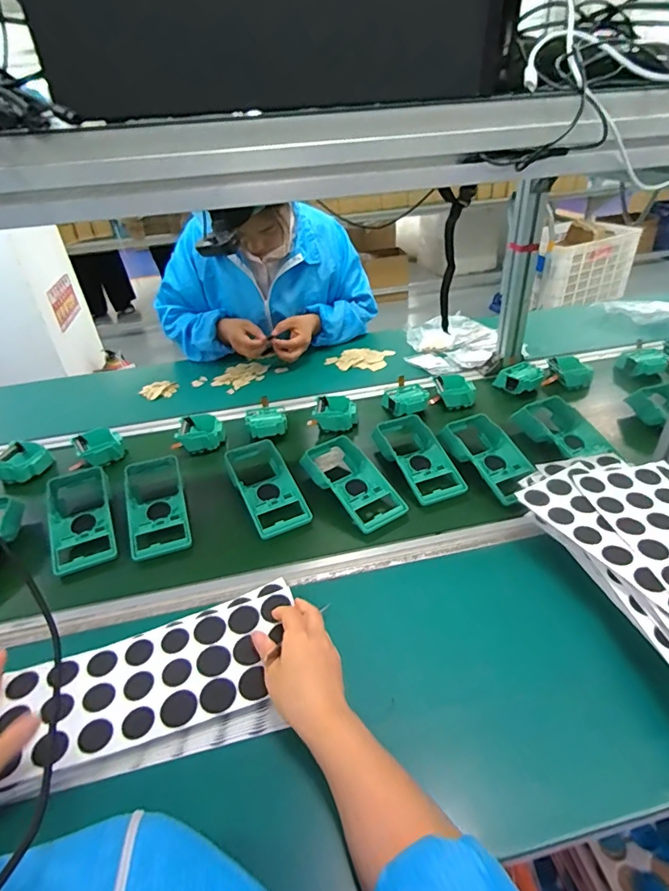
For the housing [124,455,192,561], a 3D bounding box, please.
[{"bbox_3d":[-0.269,0.087,0.719,0.086,0.048,0.192,-16,37,-14],"label":"housing"}]

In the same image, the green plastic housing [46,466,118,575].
[{"bbox_3d":[-0.375,0.108,0.709,0.089,0.044,0.191,-19,38,-19],"label":"green plastic housing"}]

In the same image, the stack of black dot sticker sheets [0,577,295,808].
[{"bbox_3d":[-0.172,0.244,0.479,0.283,0.034,0.141,-17,37,-16],"label":"stack of black dot sticker sheets"}]

